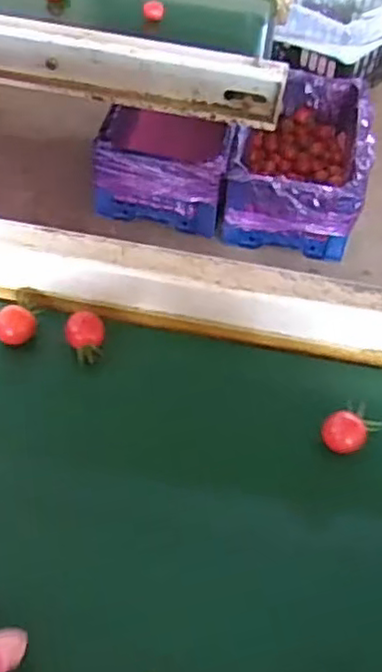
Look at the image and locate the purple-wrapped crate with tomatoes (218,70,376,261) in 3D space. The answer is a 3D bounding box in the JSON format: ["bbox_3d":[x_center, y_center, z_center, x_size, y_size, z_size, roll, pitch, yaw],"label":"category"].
[{"bbox_3d":[0.218,-0.355,1.396,0.246,0.166,0.403,13,52,4],"label":"purple-wrapped crate with tomatoes"}]

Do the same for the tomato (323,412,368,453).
[{"bbox_3d":[0.107,0.072,0.497,0.029,0.029,0.025,30,55,17],"label":"tomato"}]

